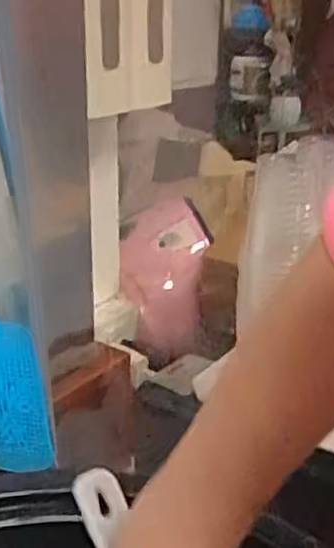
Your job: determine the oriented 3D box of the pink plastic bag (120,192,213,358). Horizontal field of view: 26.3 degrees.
[{"bbox_3d":[-0.006,-0.004,1.088,0.130,0.051,0.307,1,57,2],"label":"pink plastic bag"}]

